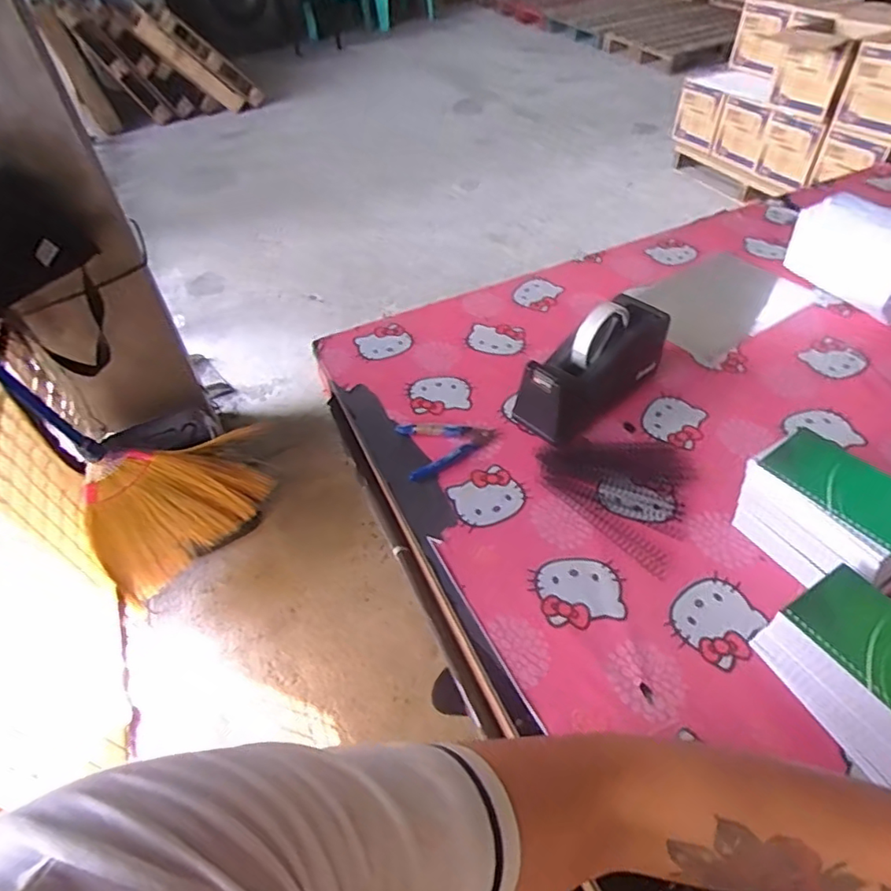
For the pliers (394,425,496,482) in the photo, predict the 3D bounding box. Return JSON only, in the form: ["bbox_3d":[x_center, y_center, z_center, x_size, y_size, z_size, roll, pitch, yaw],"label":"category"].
[{"bbox_3d":[0.006,-0.001,0.673,0.110,0.015,0.073,-11,48,-6],"label":"pliers"}]

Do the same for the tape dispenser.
[{"bbox_3d":[0.169,-0.094,0.684,0.211,0.116,0.078,-33,54,-24],"label":"tape dispenser"}]

